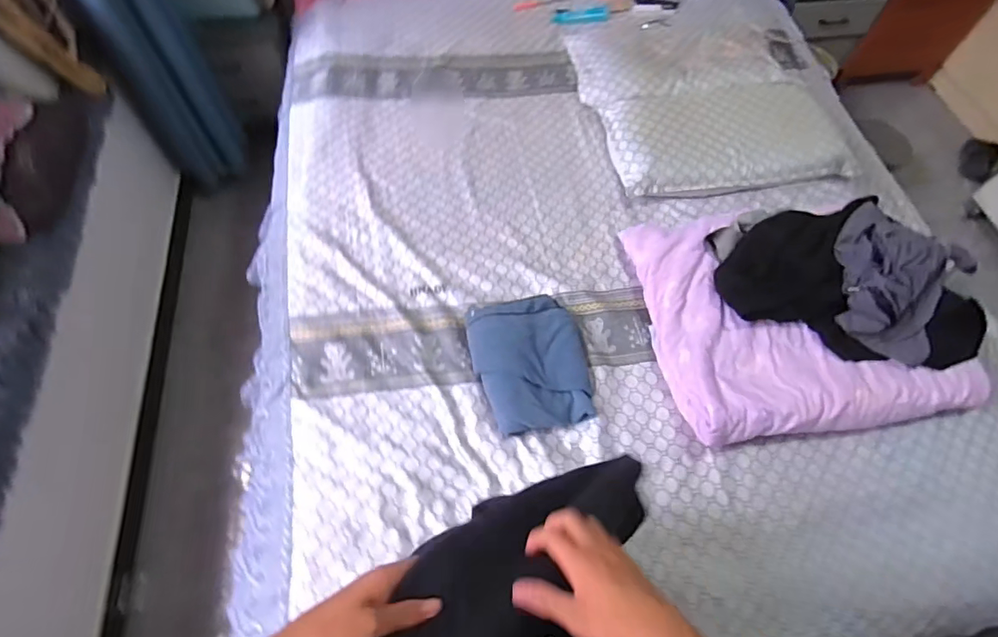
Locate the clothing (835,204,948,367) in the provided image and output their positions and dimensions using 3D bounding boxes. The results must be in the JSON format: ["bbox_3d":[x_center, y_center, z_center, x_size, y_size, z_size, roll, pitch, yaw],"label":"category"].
[{"bbox_3d":[0.889,-0.114,1.149,0.228,0.109,0.393,19,62,7],"label":"clothing"}]

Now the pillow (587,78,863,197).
[{"bbox_3d":[0.675,-0.554,1.482,0.700,0.109,0.407,-5,62,-6],"label":"pillow"}]

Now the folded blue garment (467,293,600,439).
[{"bbox_3d":[0.071,0.091,1.117,0.255,0.072,0.303,-9,62,-8],"label":"folded blue garment"}]

